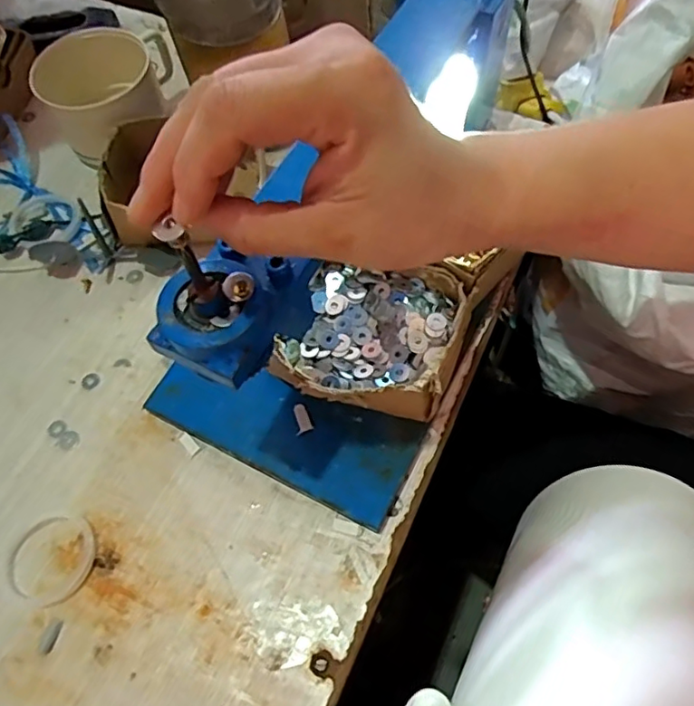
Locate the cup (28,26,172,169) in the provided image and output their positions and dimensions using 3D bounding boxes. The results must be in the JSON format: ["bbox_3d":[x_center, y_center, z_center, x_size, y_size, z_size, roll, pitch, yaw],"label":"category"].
[{"bbox_3d":[-0.231,-0.247,0.555,0.130,0.081,0.093,-17,63,-6],"label":"cup"}]

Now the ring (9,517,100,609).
[{"bbox_3d":[-0.200,0.139,0.392,0.057,0.004,0.059,-1,63,2],"label":"ring"}]

